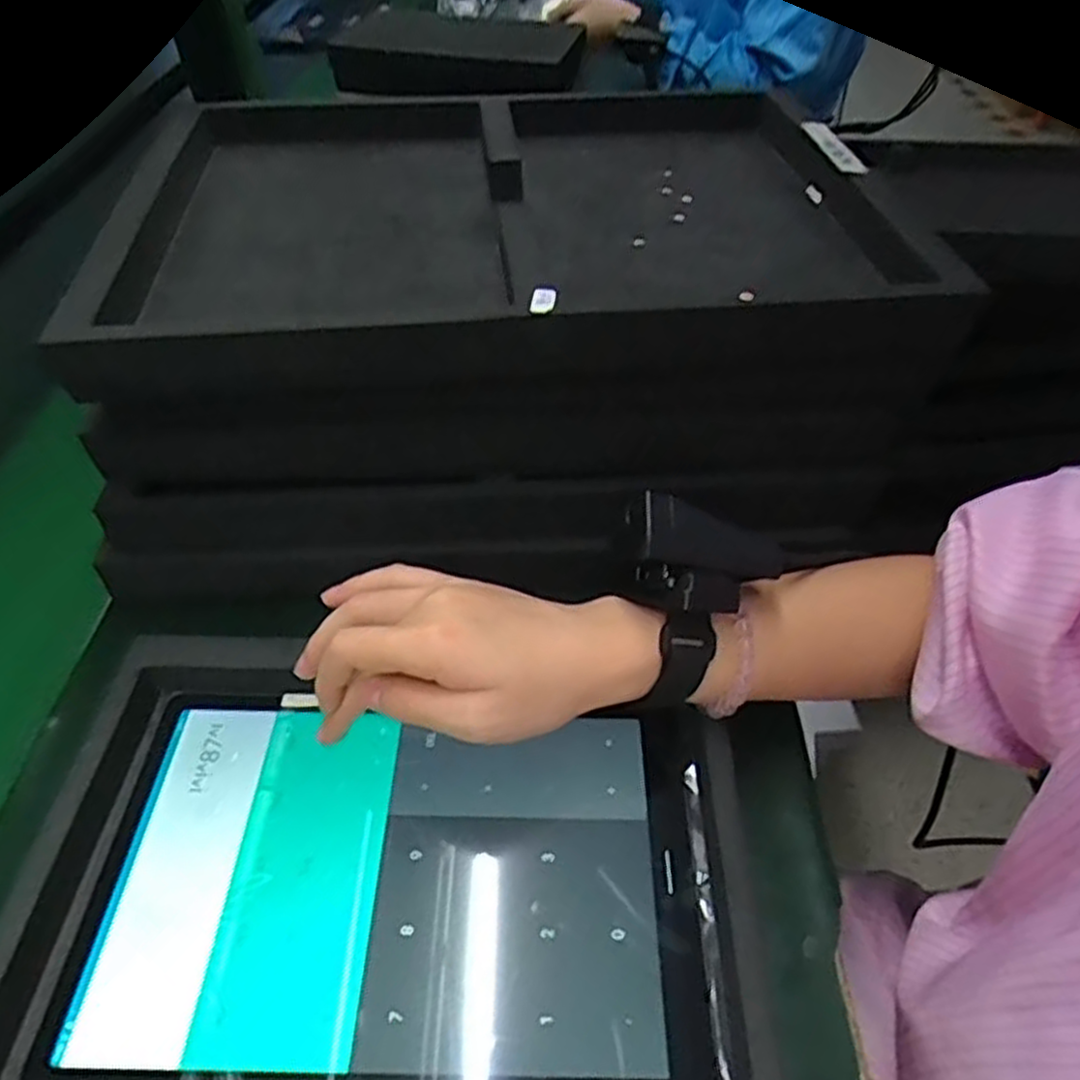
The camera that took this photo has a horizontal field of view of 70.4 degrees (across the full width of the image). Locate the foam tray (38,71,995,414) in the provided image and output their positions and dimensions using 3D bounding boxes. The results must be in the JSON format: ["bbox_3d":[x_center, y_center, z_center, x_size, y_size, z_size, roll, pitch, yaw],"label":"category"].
[{"bbox_3d":[-0.023,-0.192,0.451,0.400,0.051,0.286,-6,48,-2],"label":"foam tray"}]

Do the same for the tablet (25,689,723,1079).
[{"bbox_3d":[-0.059,0.145,0.328,0.257,0.012,0.158,2,49,2],"label":"tablet"}]

